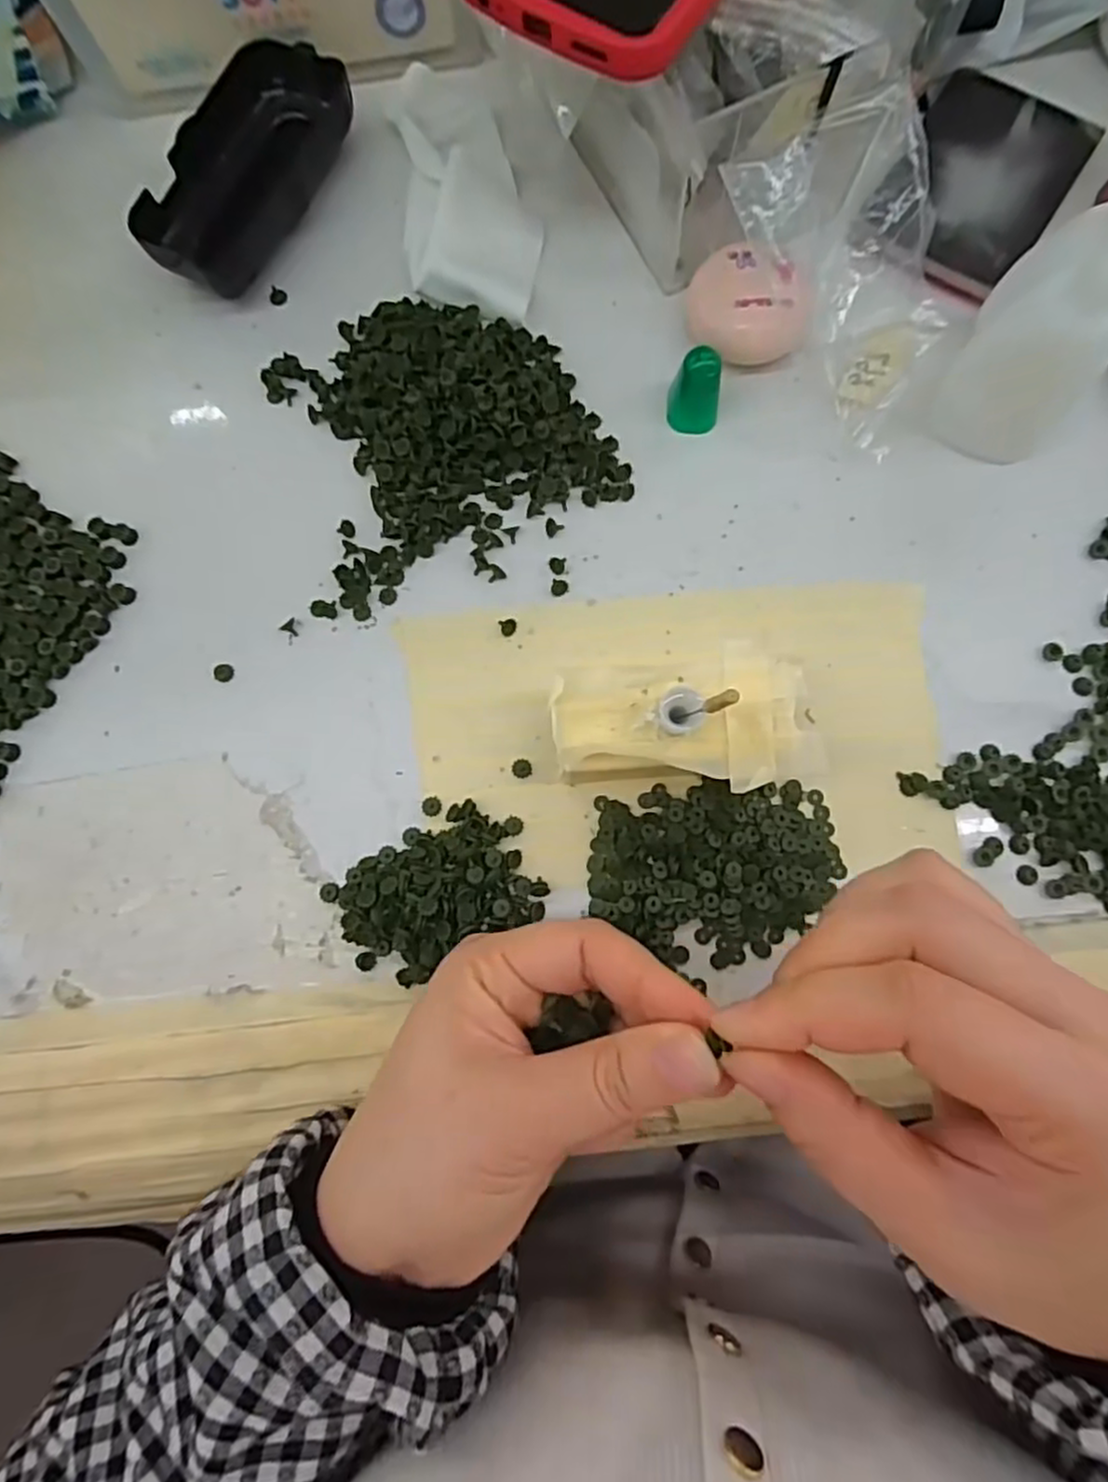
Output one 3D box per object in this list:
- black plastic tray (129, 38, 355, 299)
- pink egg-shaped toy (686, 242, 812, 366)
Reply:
[{"bbox_3d":[-0.130,-0.239,0.297,0.051,0.025,0.108,32,83,7],"label":"black plastic tray"},{"bbox_3d":[0.075,-0.170,0.276,0.048,0.024,0.033,35,83,7],"label":"pink egg-shaped toy"}]

